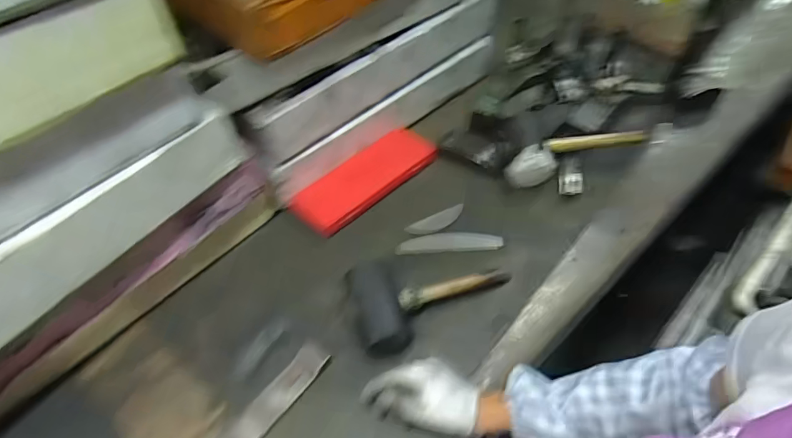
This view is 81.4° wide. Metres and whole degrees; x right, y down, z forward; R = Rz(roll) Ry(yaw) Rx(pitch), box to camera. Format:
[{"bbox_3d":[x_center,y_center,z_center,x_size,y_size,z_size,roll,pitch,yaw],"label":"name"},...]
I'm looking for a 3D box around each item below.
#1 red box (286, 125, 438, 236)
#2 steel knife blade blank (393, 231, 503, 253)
[{"bbox_3d":[-0.048,-0.073,0.795,0.272,0.036,0.094,-38,58,-25],"label":"red box"},{"bbox_3d":[0.084,0.036,0.726,0.163,0.009,0.034,-2,51,1],"label":"steel knife blade blank"}]

